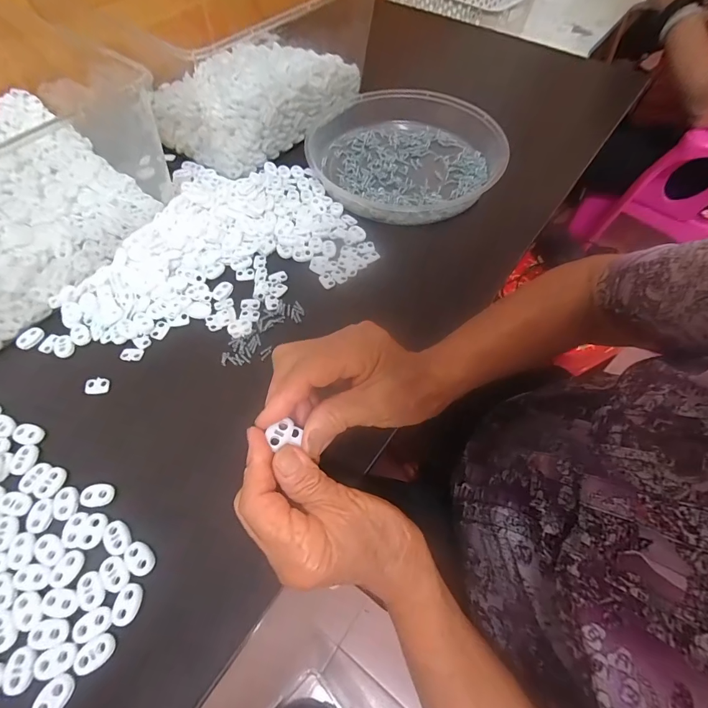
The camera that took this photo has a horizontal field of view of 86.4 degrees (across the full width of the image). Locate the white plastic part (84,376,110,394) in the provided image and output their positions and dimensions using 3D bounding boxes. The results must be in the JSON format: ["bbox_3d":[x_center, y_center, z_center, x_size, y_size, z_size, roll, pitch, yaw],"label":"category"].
[{"bbox_3d":[-0.218,0.027,0.320,0.018,0.005,0.013,-8,60,-5],"label":"white plastic part"}]

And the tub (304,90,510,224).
[{"bbox_3d":[0.058,-0.254,0.461,0.211,0.035,0.230,0,60,-1],"label":"tub"}]

